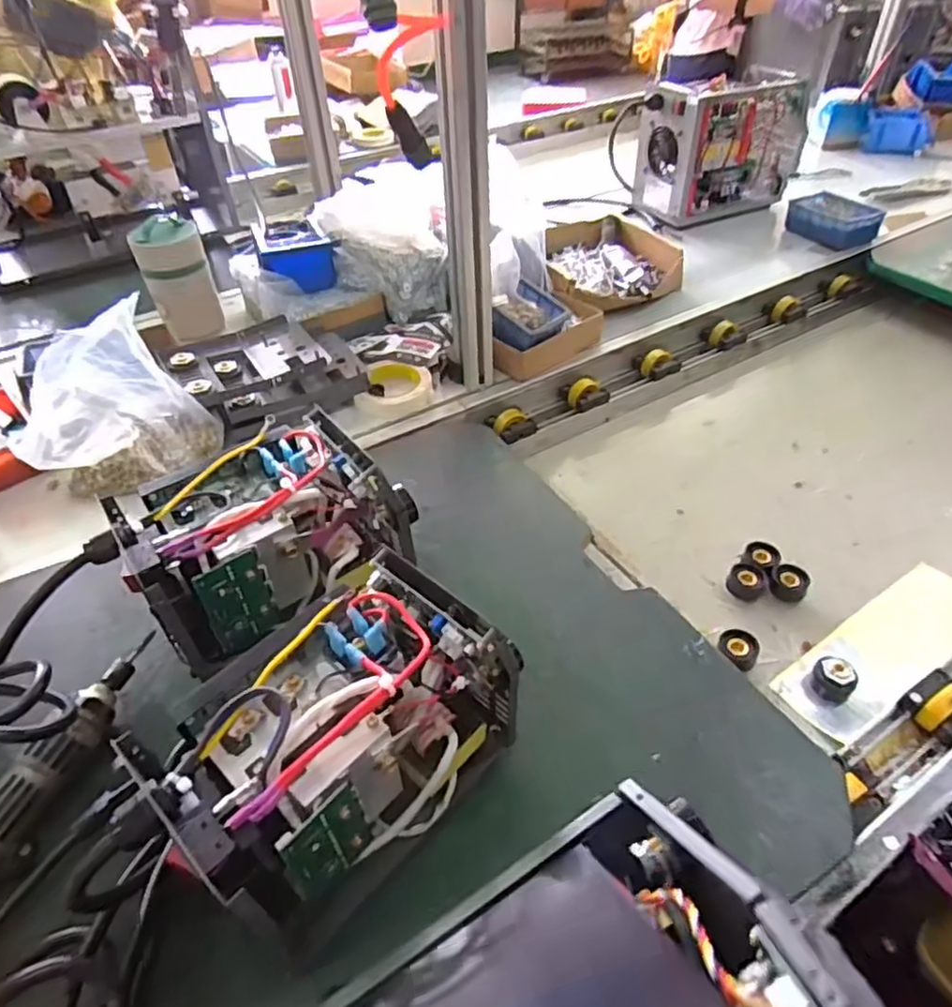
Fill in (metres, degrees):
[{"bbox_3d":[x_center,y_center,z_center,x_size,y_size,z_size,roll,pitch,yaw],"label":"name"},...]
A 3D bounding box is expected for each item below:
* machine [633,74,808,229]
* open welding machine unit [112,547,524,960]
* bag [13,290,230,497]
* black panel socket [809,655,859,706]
[{"bbox_3d":[0.457,-0.691,1.258,0.324,0.222,0.165,-19,46,-16],"label":"machine"},{"bbox_3d":[-0.081,0.157,0.427,0.109,0.162,0.225,33,54,31],"label":"open welding machine unit"},{"bbox_3d":[-0.394,-0.104,0.709,0.184,0.181,0.101,-23,47,-20],"label":"bag"},{"bbox_3d":[0.345,0.171,0.626,0.031,0.041,0.037,-35,52,-29],"label":"black panel socket"}]

